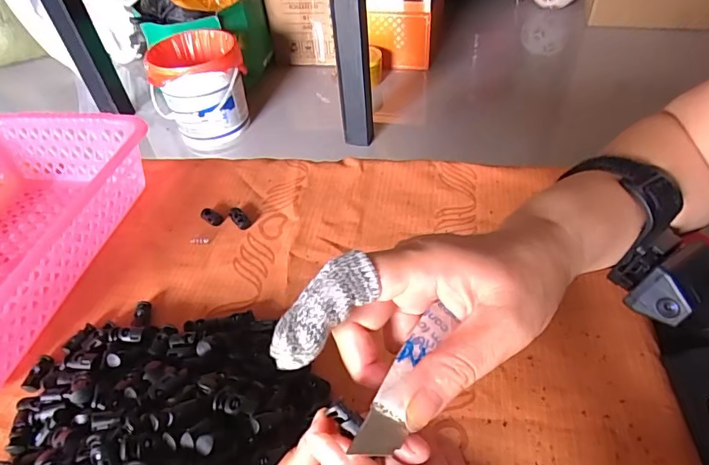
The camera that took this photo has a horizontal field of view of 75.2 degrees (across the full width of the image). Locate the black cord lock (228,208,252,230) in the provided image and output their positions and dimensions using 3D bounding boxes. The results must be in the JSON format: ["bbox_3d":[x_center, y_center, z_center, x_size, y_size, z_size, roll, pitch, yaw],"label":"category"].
[{"bbox_3d":[-0.116,-0.015,0.463,0.014,0.008,0.029,-35,65,-25],"label":"black cord lock"}]

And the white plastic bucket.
[{"bbox_3d":[-0.481,-0.442,1.457,0.288,0.291,0.241,-20,47,-14],"label":"white plastic bucket"}]

